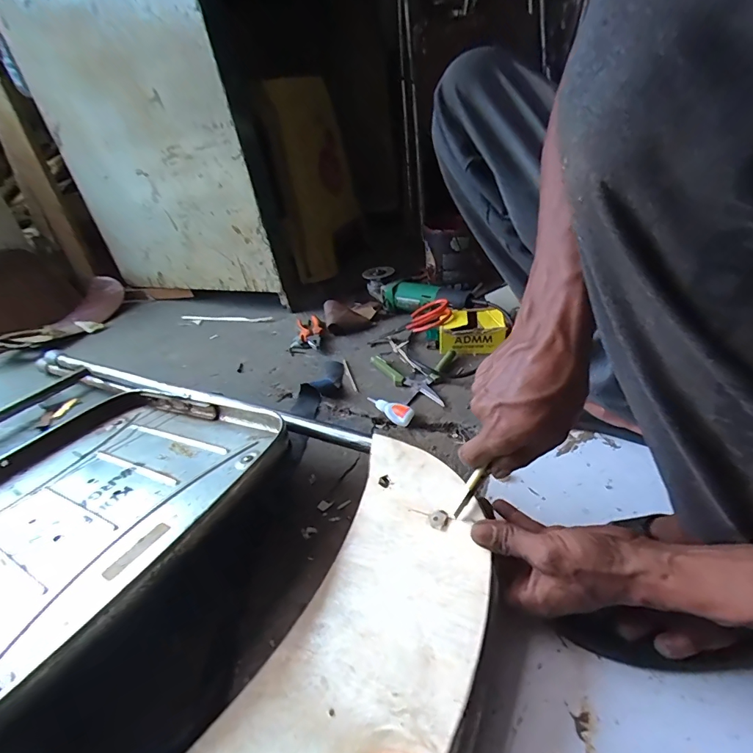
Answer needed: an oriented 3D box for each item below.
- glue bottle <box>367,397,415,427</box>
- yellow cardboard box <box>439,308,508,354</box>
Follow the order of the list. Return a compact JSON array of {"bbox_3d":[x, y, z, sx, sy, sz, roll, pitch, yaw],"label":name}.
[{"bbox_3d":[0.023,0.049,0.646,0.028,0.018,0.077,-27,37,-29],"label":"glue bottle"},{"bbox_3d":[0.176,-0.090,0.796,0.115,0.051,0.087,-3,32,6],"label":"yellow cardboard box"}]

